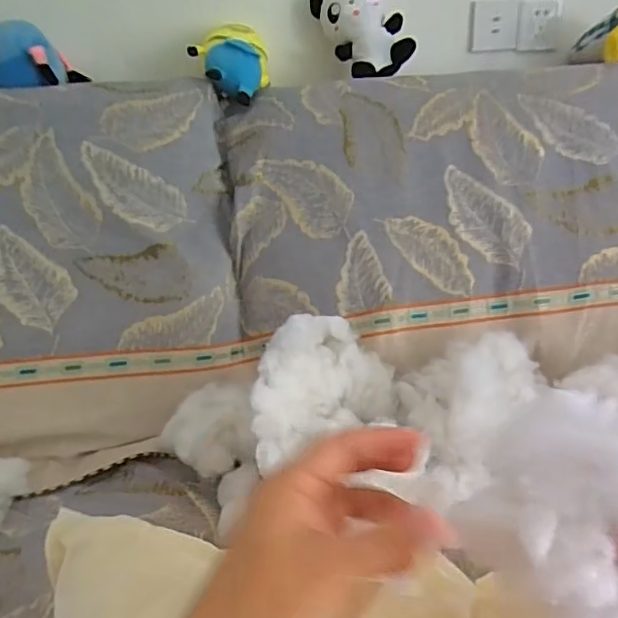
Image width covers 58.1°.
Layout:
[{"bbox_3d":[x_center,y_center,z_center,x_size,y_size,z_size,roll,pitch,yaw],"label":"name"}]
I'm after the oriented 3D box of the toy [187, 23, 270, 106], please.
[{"bbox_3d":[-0.134,-0.415,0.939,0.128,0.112,0.109,-5,26,-3],"label":"toy"}]

